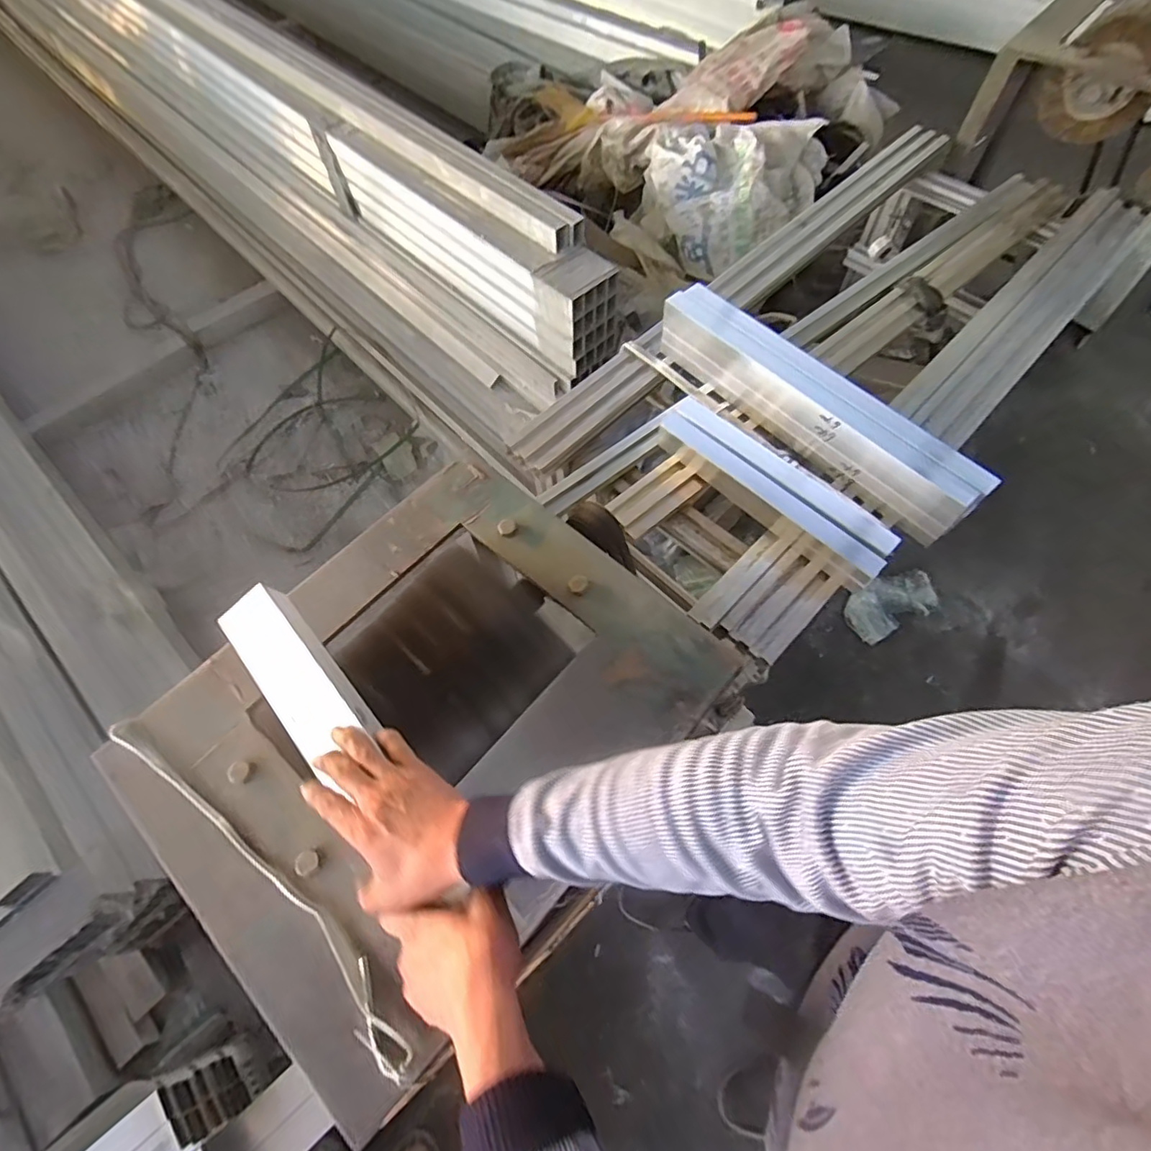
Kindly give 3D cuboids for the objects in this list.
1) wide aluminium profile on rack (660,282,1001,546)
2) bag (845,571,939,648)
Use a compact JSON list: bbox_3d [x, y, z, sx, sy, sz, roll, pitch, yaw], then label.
[{"bbox_3d":[0.408,-0.304,0.996,0.074,0.123,0.633,-40,69,-17],"label":"wide aluminium profile on rack"},{"bbox_3d":[0.860,0.071,1.507,0.266,0.050,0.142,-25,66,-11],"label":"bag"}]

